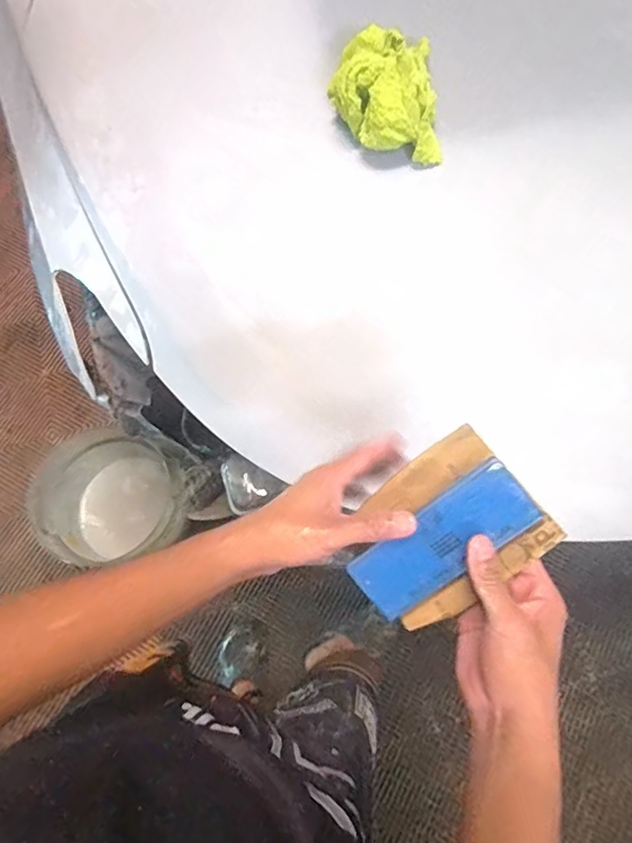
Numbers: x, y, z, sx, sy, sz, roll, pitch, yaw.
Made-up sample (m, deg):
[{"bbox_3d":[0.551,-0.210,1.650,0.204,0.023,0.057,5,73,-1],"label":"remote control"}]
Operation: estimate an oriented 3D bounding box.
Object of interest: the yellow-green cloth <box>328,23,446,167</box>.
[{"bbox_3d":[0.086,-0.369,0.591,0.121,0.090,0.113,-16,72,-4],"label":"yellow-green cloth"}]

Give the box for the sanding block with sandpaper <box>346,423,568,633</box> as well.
[{"bbox_3d":[0.095,0.088,0.401,0.143,0.024,0.111,-41,74,10],"label":"sanding block with sandpaper"}]

